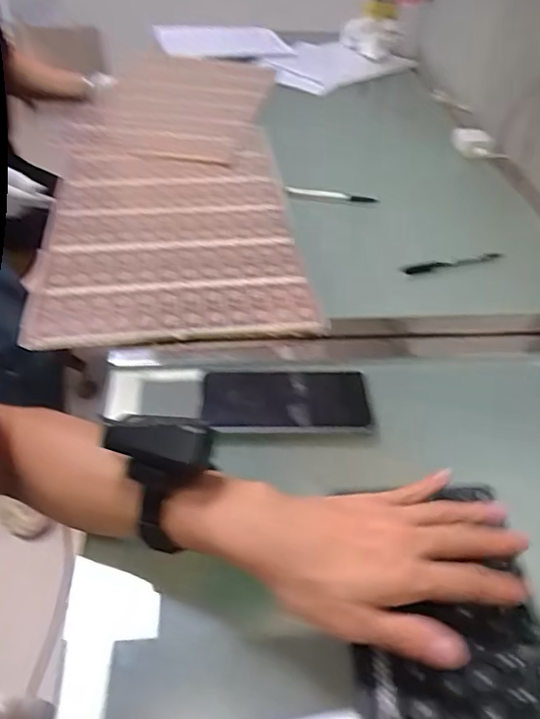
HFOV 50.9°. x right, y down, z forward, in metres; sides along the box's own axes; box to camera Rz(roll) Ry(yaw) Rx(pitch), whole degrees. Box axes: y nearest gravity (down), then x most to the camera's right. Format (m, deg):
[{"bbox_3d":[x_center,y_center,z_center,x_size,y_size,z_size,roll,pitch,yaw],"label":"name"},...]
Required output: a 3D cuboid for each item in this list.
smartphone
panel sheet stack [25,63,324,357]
[{"bbox_3d":[0.015,0.039,0.517,0.148,0.014,0.070,-1,43,-4],"label":"smartphone"},{"bbox_3d":[-0.146,-0.325,0.886,0.323,0.017,0.895,-1,43,-6],"label":"panel sheet stack"}]

